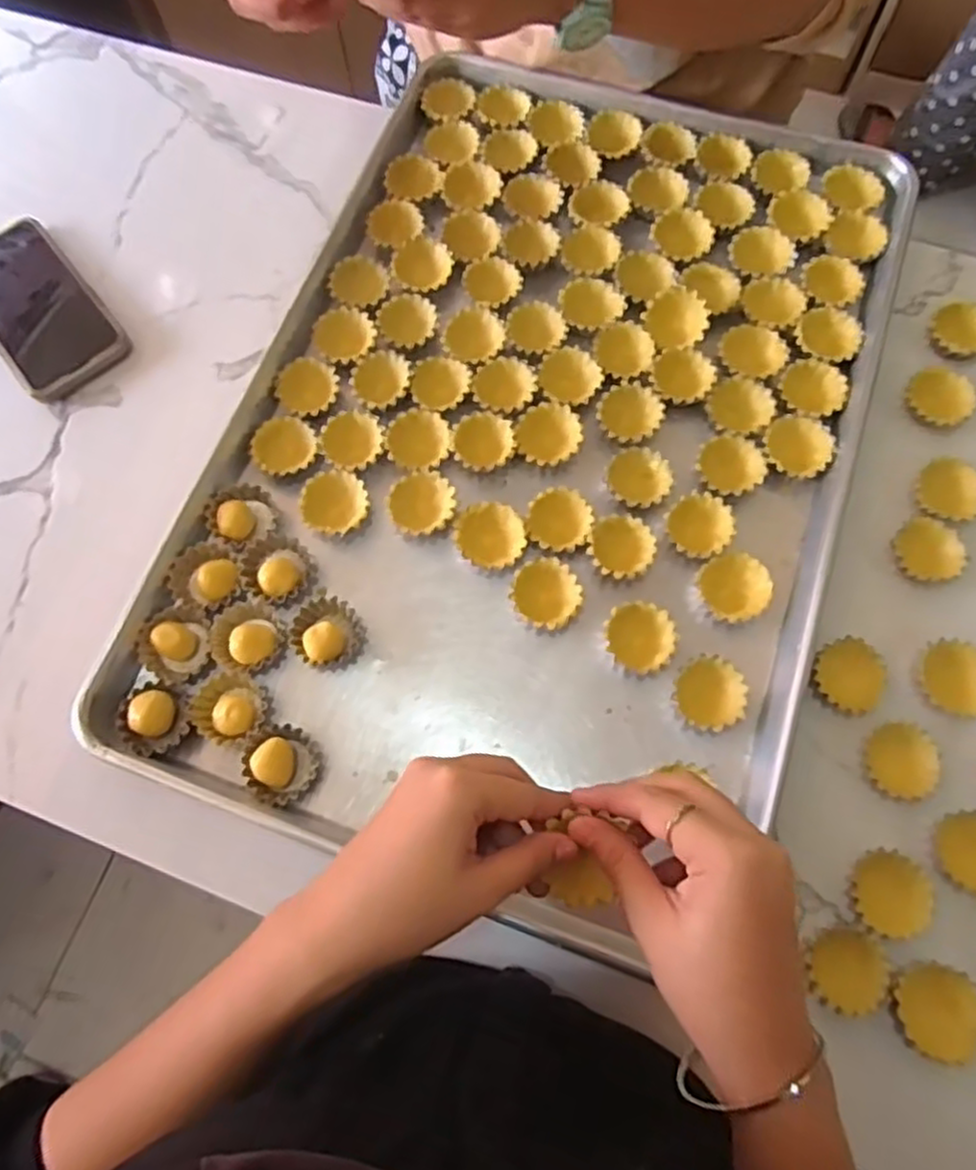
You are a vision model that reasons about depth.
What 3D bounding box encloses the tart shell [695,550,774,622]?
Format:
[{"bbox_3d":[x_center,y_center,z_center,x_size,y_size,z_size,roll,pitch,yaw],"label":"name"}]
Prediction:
[{"bbox_3d":[0.155,0.003,0.463,0.043,0.023,0.043,0,71,1],"label":"tart shell"}]

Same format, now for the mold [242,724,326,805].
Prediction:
[{"bbox_3d":[-0.124,0.106,0.435,0.042,0.013,0.043,0,71,1],"label":"mold"}]

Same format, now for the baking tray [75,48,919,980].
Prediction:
[{"bbox_3d":[0.039,-0.110,0.508,0.400,0.031,0.604,19,73,7],"label":"baking tray"}]

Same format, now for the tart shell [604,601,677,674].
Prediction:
[{"bbox_3d":[0.094,0.033,0.455,0.042,0.019,0.038,32,75,11],"label":"tart shell"}]

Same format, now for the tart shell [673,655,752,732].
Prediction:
[{"bbox_3d":[0.134,0.067,0.444,0.045,0.020,0.041,0,71,1],"label":"tart shell"}]

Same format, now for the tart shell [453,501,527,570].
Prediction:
[{"bbox_3d":[0.002,-0.031,0.479,0.043,0.017,0.045,0,71,1],"label":"tart shell"}]

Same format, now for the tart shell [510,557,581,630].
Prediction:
[{"bbox_3d":[0.037,0.006,0.467,0.041,0.020,0.042,0,71,1],"label":"tart shell"}]

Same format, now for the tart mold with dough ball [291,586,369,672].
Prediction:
[{"bbox_3d":[-0.101,0.030,0.462,0.044,0.018,0.045,0,71,1],"label":"tart mold with dough ball"}]

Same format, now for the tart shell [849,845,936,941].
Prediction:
[{"bbox_3d":[0.219,0.169,0.399,0.038,0.017,0.043,25,74,9],"label":"tart shell"}]

